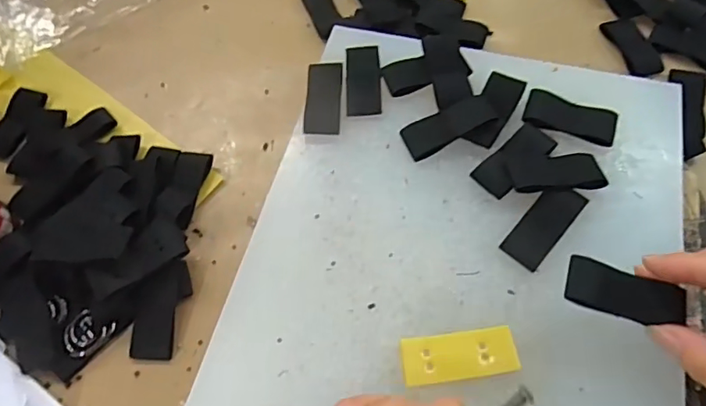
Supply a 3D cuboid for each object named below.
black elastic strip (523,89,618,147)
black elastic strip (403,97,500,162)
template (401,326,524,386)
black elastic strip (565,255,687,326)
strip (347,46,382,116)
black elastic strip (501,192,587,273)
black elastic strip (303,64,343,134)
[{"bbox_3d":[0.149,-0.058,0.358,0.060,0.004,0.030,19,64,12],"label":"black elastic strip"},{"bbox_3d":[0.065,-0.054,0.354,0.063,0.011,0.027,-23,63,-10],"label":"black elastic strip"},{"bbox_3d":[0.058,0.083,0.288,0.061,0.004,0.025,-8,62,-2],"label":"template"},{"bbox_3d":[0.143,0.048,0.274,0.060,0.004,0.027,17,59,9],"label":"black elastic strip"},{"bbox_3d":[0.008,-0.091,0.381,0.024,0.004,0.063,-1,62,1],"label":"strip"},{"bbox_3d":[0.117,0.013,0.321,0.024,0.006,0.061,38,69,20],"label":"black elastic strip"},{"bbox_3d":[-0.021,-0.076,0.374,0.025,0.004,0.061,1,62,3],"label":"black elastic strip"}]

